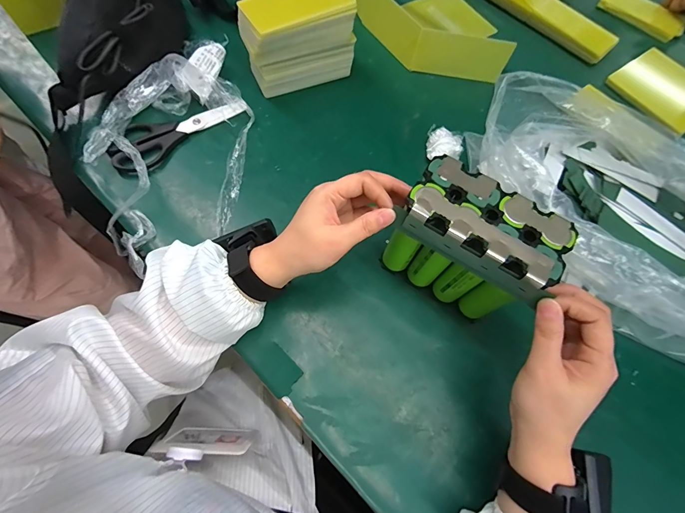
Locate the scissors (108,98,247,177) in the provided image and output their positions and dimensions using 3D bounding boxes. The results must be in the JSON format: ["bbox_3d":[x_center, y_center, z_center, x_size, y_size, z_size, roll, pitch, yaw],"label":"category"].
[{"bbox_3d":[-0.235,-0.183,0.468,0.189,0.018,0.068,-41,76,-18],"label":"scissors"}]

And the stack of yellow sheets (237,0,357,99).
[{"bbox_3d":[-0.065,-0.316,0.485,0.154,0.106,0.076,-25,72,-13],"label":"stack of yellow sheets"}]

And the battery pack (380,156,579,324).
[{"bbox_3d":[0.120,-0.007,0.343,0.132,0.138,0.073,33,70,10],"label":"battery pack"}]

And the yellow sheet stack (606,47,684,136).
[{"bbox_3d":[0.537,-0.277,0.556,0.129,0.015,0.143,-34,74,-16],"label":"yellow sheet stack"}]

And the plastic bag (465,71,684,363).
[{"bbox_3d":[0.332,-0.055,0.394,0.199,0.111,0.398,-41,76,-18],"label":"plastic bag"}]

